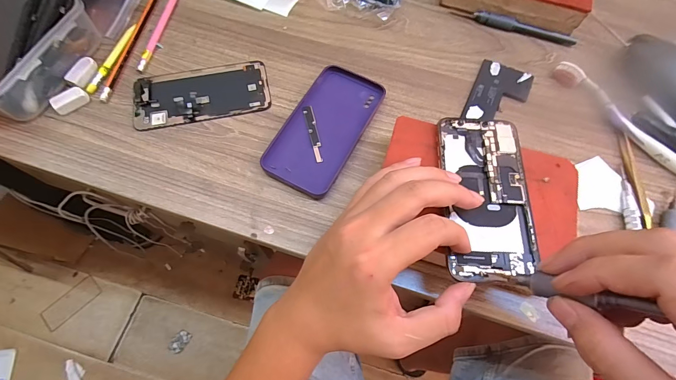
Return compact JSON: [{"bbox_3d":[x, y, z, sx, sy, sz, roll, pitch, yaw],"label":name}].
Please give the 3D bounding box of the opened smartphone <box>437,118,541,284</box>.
[{"bbox_3d":[0.120,0.003,0.271,0.067,0.008,0.137,2,67,0],"label":"opened smartphone"}]

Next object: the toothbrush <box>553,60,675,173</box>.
[{"bbox_3d":[0.299,-0.071,0.346,0.023,0.014,0.180,-30,67,-13],"label":"toothbrush"}]

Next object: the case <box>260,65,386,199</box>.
[{"bbox_3d":[-0.012,-0.065,0.338,0.073,0.010,0.145,25,67,12],"label":"case"}]

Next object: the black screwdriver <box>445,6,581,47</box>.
[{"bbox_3d":[0.208,-0.201,0.402,0.154,0.015,0.015,18,66,9],"label":"black screwdriver"}]

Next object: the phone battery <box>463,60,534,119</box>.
[{"bbox_3d":[0.176,-0.104,0.363,0.056,0.007,0.089,24,67,12],"label":"phone battery"}]

